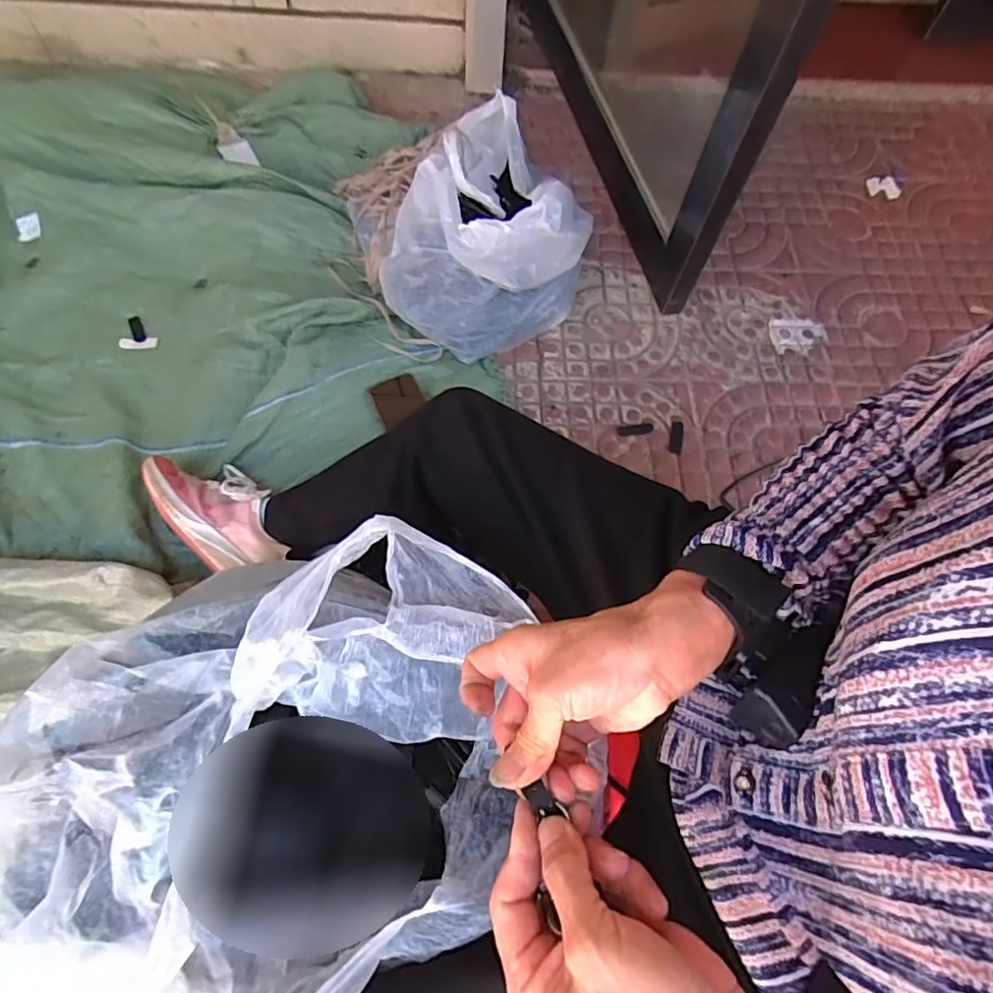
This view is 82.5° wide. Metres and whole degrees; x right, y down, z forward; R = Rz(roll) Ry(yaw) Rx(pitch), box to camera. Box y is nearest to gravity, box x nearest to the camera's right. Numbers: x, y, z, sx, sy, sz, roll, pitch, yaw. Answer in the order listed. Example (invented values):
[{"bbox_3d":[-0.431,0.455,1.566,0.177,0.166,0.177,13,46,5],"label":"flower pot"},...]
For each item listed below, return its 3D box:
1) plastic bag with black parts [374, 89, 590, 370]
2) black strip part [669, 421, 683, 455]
[{"bbox_3d":[0.006,-0.431,0.907,0.275,0.233,0.401,30,67,10],"label":"plastic bag with black parts"},{"bbox_3d":[0.286,-0.094,0.900,0.021,0.005,0.063,14,65,3],"label":"black strip part"}]

